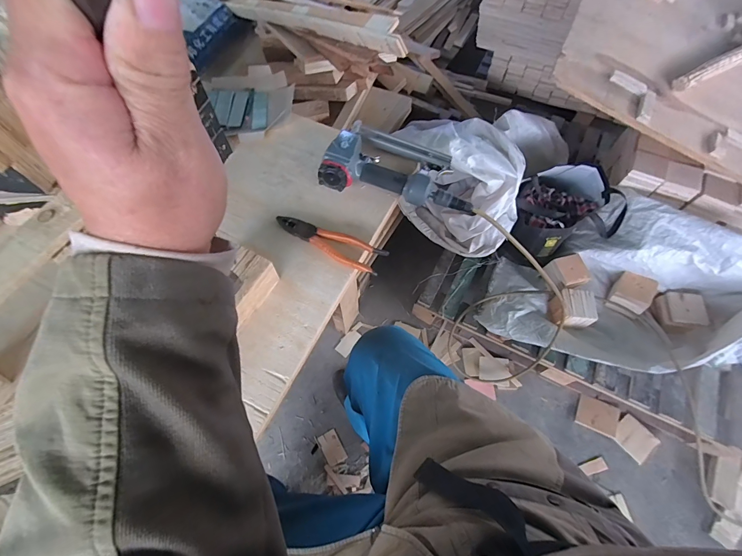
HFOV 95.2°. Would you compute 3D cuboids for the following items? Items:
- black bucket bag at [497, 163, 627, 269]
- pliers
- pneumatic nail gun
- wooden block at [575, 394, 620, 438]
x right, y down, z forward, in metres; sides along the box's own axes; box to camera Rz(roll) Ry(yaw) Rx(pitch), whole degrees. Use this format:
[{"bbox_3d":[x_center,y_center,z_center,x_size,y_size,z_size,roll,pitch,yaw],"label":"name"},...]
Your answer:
[{"bbox_3d":[0.572,-0.192,1.092,0.333,0.213,0.251,-15,65,-8],"label":"black bucket bag"},{"bbox_3d":[-0.072,-0.063,0.576,0.196,0.014,0.050,26,66,11],"label":"pliers"},{"bbox_3d":[0.061,-0.210,0.630,0.271,0.066,0.156,14,64,6],"label":"pneumatic nail gun"},{"bbox_3d":[0.697,0.422,1.040,0.114,0.015,0.090,22,65,10],"label":"wooden block"}]

